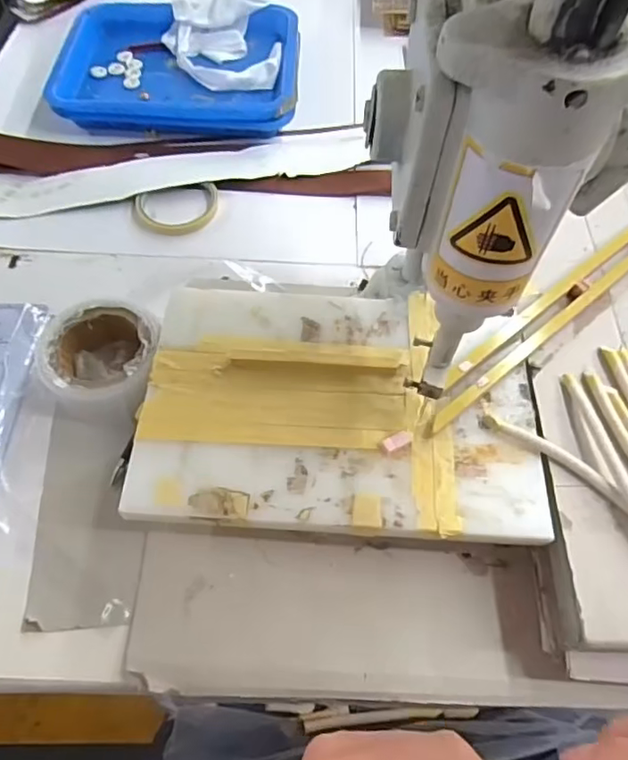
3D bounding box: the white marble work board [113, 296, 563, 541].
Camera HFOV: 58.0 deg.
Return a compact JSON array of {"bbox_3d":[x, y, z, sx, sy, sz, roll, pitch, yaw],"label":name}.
[{"bbox_3d":[0.021,0.016,0.439,0.299,0.013,0.200,3,62,0],"label":"white marble work board"}]

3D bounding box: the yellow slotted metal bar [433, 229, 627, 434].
[{"bbox_3d":[0.202,-0.060,0.479,0.309,0.013,0.032,-36,68,-20],"label":"yellow slotted metal bar"}]

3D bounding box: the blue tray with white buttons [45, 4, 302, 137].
[{"bbox_3d":[-0.163,-0.391,0.694,0.286,0.039,0.224,-3,61,-3],"label":"blue tray with white buttons"}]

